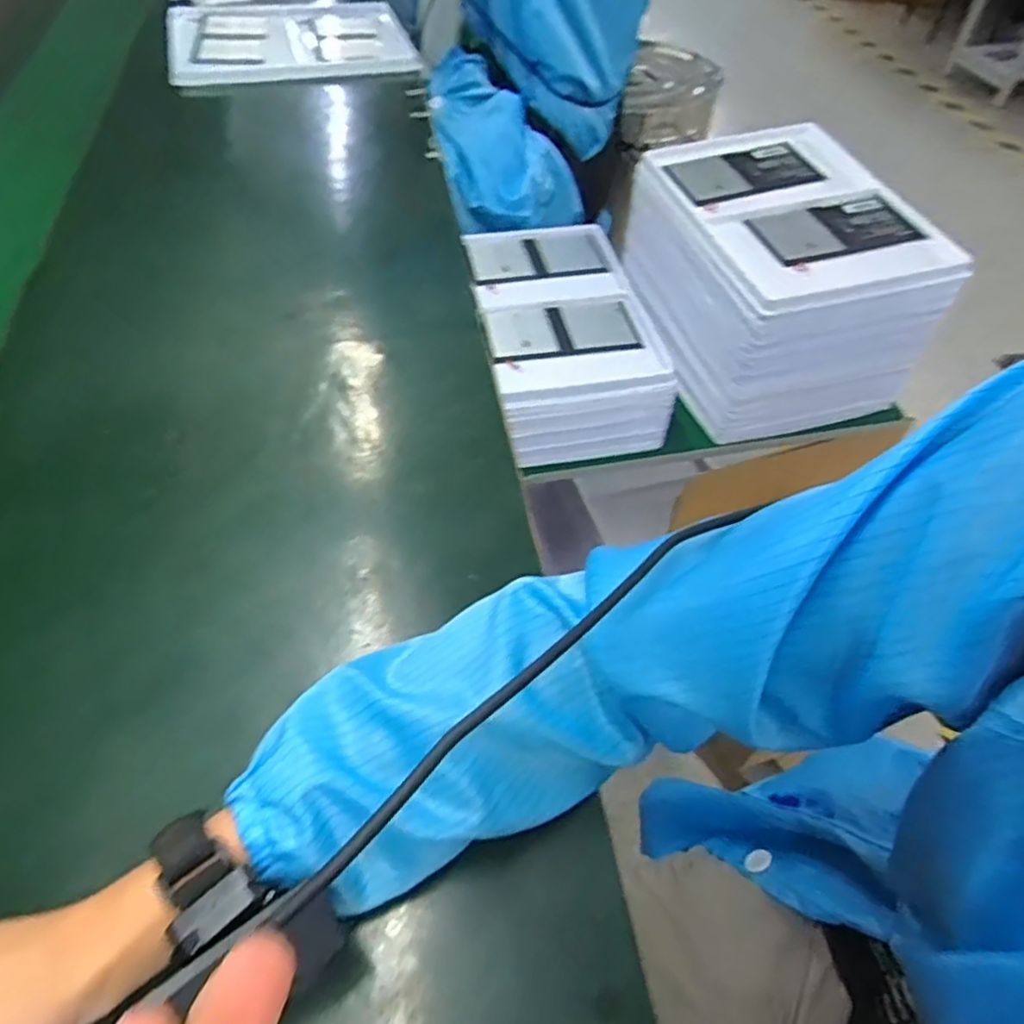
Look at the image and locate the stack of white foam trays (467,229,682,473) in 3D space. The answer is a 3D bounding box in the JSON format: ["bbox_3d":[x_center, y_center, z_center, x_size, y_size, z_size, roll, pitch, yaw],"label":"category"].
[{"bbox_3d":[0.052,-0.219,0.865,0.198,0.103,0.324,-10,52,-9],"label":"stack of white foam trays"}]

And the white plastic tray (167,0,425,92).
[{"bbox_3d":[-0.317,-0.681,0.985,0.326,0.012,0.314,-14,53,-12],"label":"white plastic tray"}]

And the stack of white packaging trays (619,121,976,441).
[{"bbox_3d":[0.318,-0.294,0.851,0.248,0.196,0.327,-10,52,-9],"label":"stack of white packaging trays"}]

